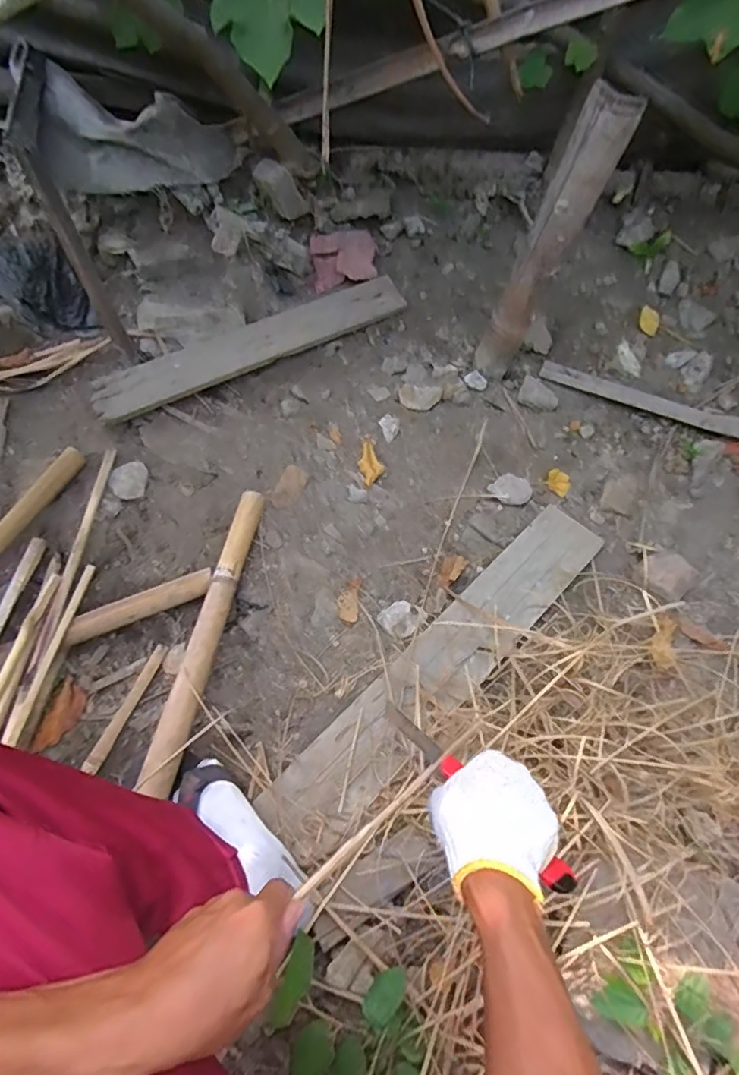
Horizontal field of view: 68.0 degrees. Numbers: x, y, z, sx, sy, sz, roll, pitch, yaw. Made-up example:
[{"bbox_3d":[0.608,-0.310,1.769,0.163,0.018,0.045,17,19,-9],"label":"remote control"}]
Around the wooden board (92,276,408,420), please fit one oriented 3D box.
[{"bbox_3d":[-0.208,-0.353,0.995,0.581,0.017,0.088,-27,79,-14],"label":"wooden board"}]

